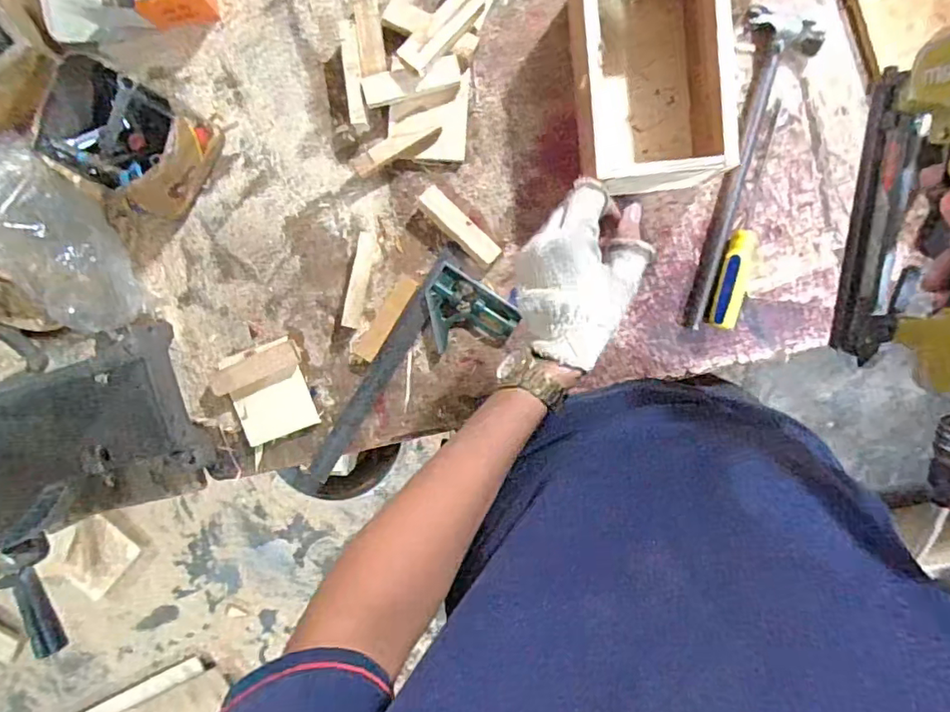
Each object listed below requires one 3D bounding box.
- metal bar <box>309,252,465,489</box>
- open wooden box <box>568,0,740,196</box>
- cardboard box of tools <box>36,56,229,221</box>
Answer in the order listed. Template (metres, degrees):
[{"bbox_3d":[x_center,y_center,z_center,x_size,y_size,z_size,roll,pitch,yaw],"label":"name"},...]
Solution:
[{"bbox_3d":[-0.098,0.014,0.590,0.028,0.011,0.281,32,96,-7],"label":"metal bar"},{"bbox_3d":[0.156,-0.254,0.502,0.119,0.081,0.194,-7,95,4],"label":"open wooden box"},{"bbox_3d":[-0.330,-0.207,0.542,0.124,0.086,0.107,30,96,-1],"label":"cardboard box of tools"}]

